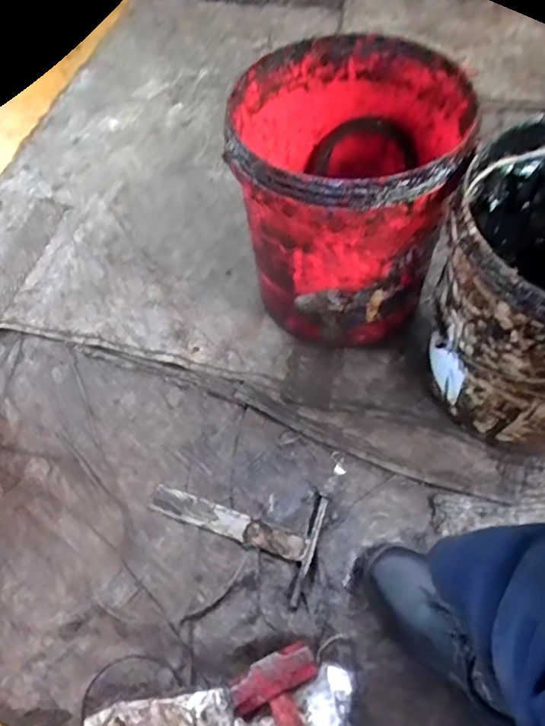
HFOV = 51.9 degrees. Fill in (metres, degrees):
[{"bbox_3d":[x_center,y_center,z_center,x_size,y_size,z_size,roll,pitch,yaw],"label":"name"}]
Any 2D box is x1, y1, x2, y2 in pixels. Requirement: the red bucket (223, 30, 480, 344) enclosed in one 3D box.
[{"bbox_3d":[0.106,-0.253,0.846,0.300,0.311,0.347,10,61,10],"label":"red bucket"}]

